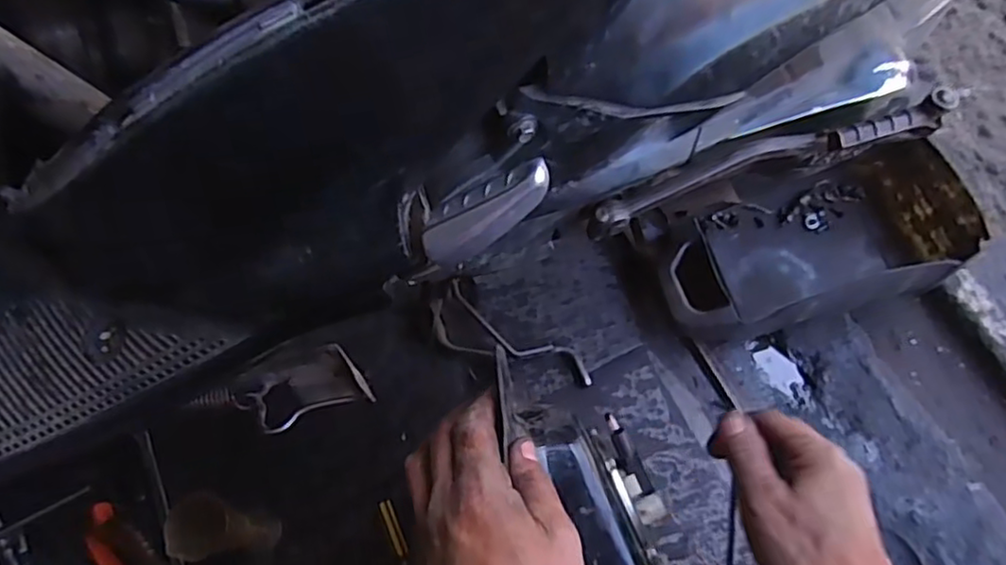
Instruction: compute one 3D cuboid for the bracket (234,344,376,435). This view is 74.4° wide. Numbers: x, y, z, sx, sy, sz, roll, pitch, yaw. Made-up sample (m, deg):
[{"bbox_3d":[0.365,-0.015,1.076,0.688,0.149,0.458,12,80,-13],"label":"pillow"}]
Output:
[{"bbox_3d":[-0.140,0.074,0.465,0.094,0.011,0.053,-19,45,1],"label":"bracket"}]

